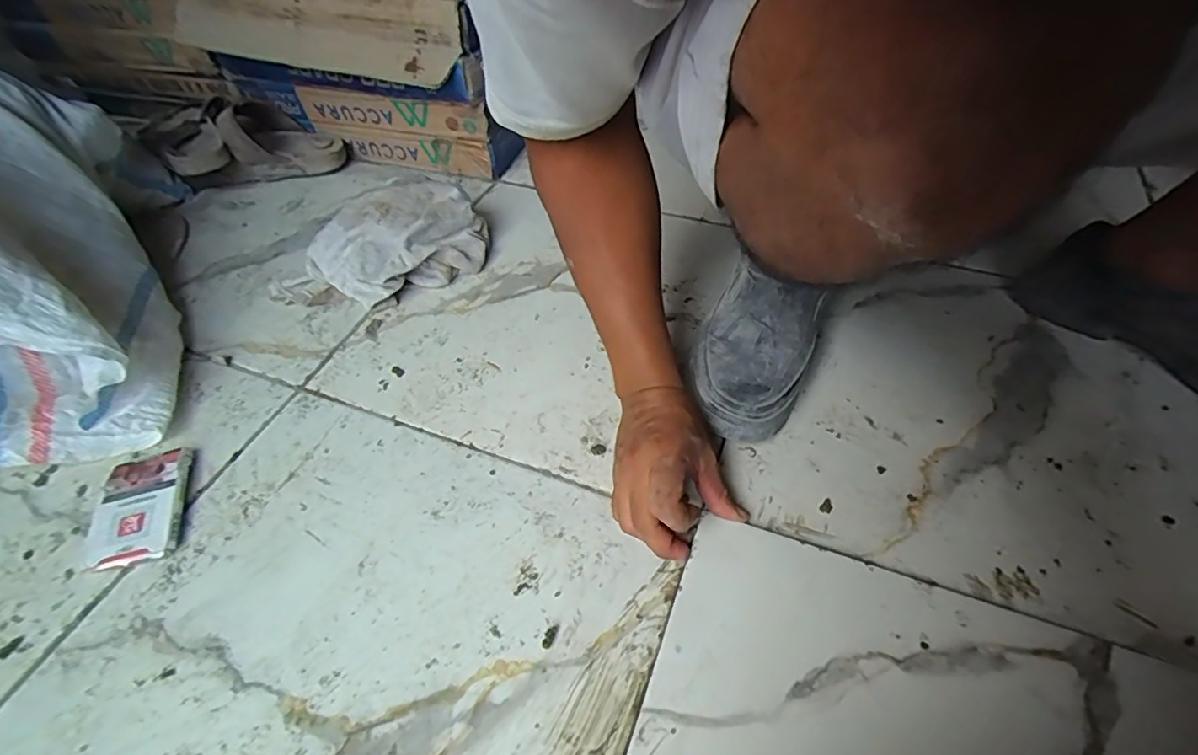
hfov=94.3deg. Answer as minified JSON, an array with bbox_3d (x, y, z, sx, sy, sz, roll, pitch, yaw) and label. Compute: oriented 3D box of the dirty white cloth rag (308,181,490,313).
[{"bbox_3d":[-0.223,-0.150,0.626,0.188,0.079,0.100,-25,53,-17],"label":"dirty white cloth rag"}]

